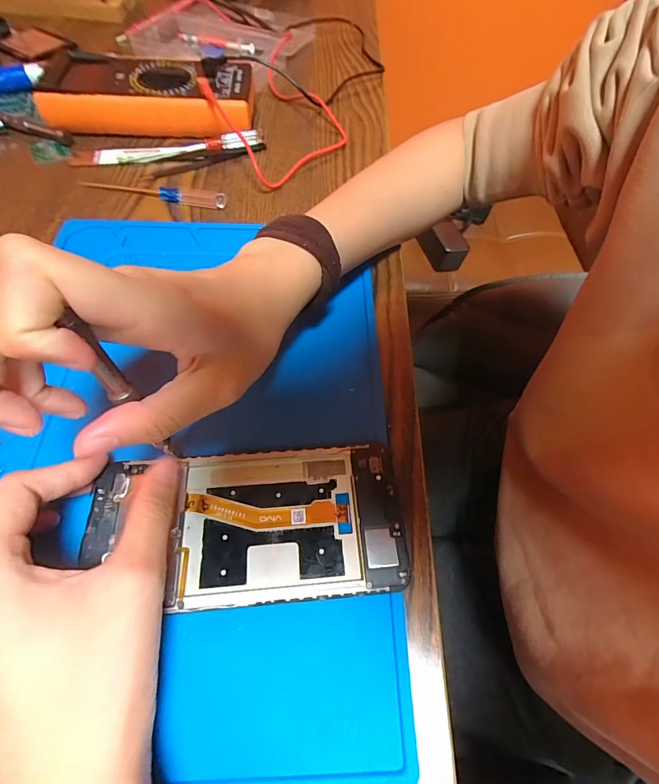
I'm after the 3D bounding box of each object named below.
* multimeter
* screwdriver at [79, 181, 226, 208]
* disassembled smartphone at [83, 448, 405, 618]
[{"bbox_3d":[-0.159,-0.274,0.352,0.178,0.038,0.094,3,61,-1],"label":"multimeter"},{"bbox_3d":[-0.144,-0.163,0.307,0.122,0.011,0.010,10,61,3],"label":"screwdriver"},{"bbox_3d":[-0.039,0.063,0.185,0.147,0.005,0.070,-3,61,-4],"label":"disassembled smartphone"}]

